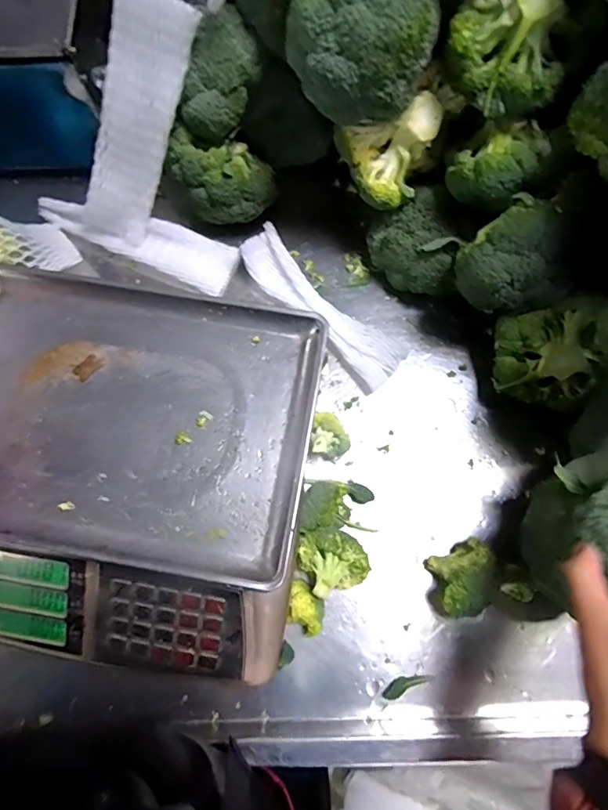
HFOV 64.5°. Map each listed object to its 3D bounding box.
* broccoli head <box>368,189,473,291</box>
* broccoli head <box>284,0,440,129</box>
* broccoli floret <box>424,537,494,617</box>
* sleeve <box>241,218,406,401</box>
[{"bbox_3d":[0.123,-0.182,0.538,0.098,0.079,0.088,16,75,5],"label":"broccoli head"},{"bbox_3d":[0.044,-0.313,0.401,0.117,0.109,0.097,2,75,1],"label":"broccoli head"},{"bbox_3d":[0.155,0.169,0.473,0.055,0.062,0.062,-11,75,-3],"label":"broccoli floret"},{"bbox_3d":[0.018,-0.115,0.566,0.069,0.034,0.228,-42,78,-10],"label":"sleeve"}]

